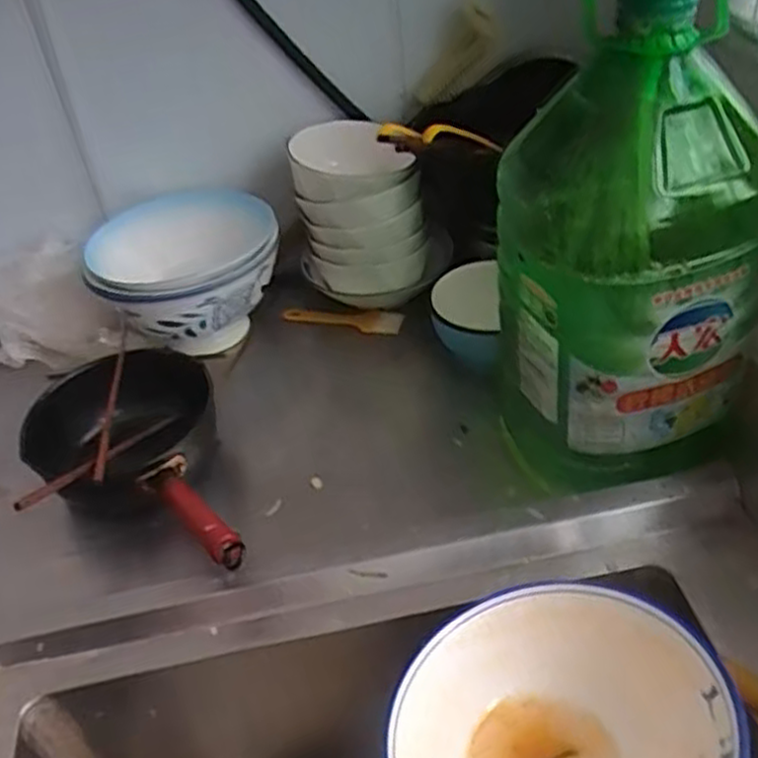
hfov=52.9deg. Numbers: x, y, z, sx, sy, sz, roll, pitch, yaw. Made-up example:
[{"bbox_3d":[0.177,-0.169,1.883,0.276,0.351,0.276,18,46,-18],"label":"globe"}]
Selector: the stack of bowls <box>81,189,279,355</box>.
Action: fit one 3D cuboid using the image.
[{"bbox_3d":[-0.224,-0.109,0.949,0.219,0.155,0.204,-19,42,-13],"label":"stack of bowls"}]

